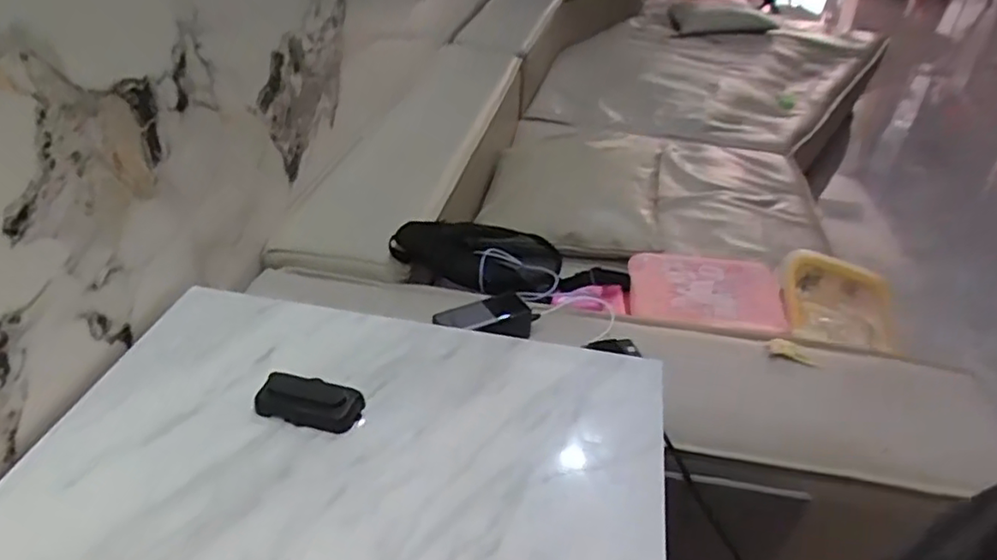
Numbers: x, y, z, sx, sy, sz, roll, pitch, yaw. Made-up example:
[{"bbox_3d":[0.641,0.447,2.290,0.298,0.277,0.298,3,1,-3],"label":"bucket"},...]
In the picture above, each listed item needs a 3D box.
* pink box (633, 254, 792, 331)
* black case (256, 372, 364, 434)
[{"bbox_3d":[0.340,0.010,1.028,0.259,0.039,0.145,5,37,4],"label":"pink box"},{"bbox_3d":[-0.190,0.122,0.645,0.103,0.027,0.050,10,37,10],"label":"black case"}]

